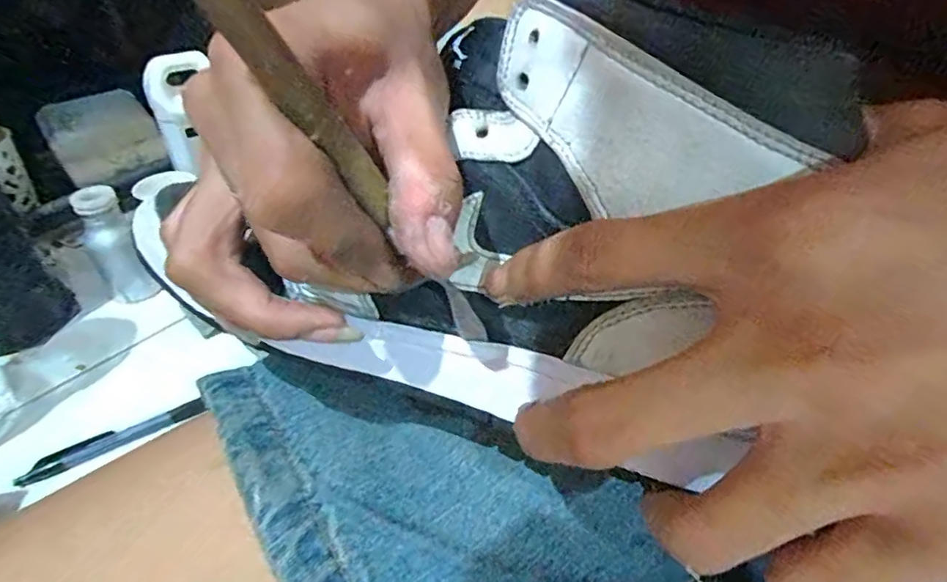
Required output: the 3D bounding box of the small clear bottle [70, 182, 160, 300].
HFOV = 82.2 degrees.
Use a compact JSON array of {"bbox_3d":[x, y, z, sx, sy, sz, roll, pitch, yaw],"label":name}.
[{"bbox_3d":[-0.330,-0.037,0.500,0.040,0.111,0.036,-27,45,-29],"label":"small clear bottle"}]

